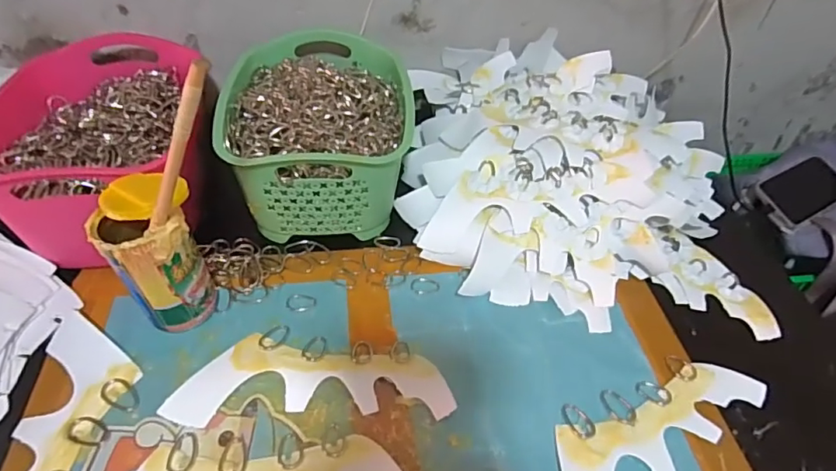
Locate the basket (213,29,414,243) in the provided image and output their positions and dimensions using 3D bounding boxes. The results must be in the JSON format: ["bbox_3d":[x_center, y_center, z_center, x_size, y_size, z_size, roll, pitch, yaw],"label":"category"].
[{"bbox_3d":[-0.113,-0.122,0.606,0.193,0.121,0.259,-1,46,-6],"label":"basket"}]

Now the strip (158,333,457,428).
[{"bbox_3d":[-0.088,0.124,0.444,0.229,0.012,0.078,3,46,-2],"label":"strip"}]

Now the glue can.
[{"bbox_3d":[-0.228,0.018,0.454,0.071,0.126,0.079,-16,49,-19],"label":"glue can"}]

